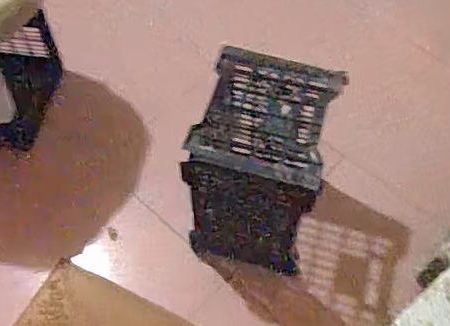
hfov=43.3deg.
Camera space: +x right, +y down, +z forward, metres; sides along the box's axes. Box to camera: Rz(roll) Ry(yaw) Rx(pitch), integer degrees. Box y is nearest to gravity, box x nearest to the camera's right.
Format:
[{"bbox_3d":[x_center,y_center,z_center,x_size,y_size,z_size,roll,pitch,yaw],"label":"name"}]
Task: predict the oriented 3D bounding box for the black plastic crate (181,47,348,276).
[{"bbox_3d":[0.072,0.015,1.254,0.268,0.446,0.281,12,59,7],"label":"black plastic crate"}]

